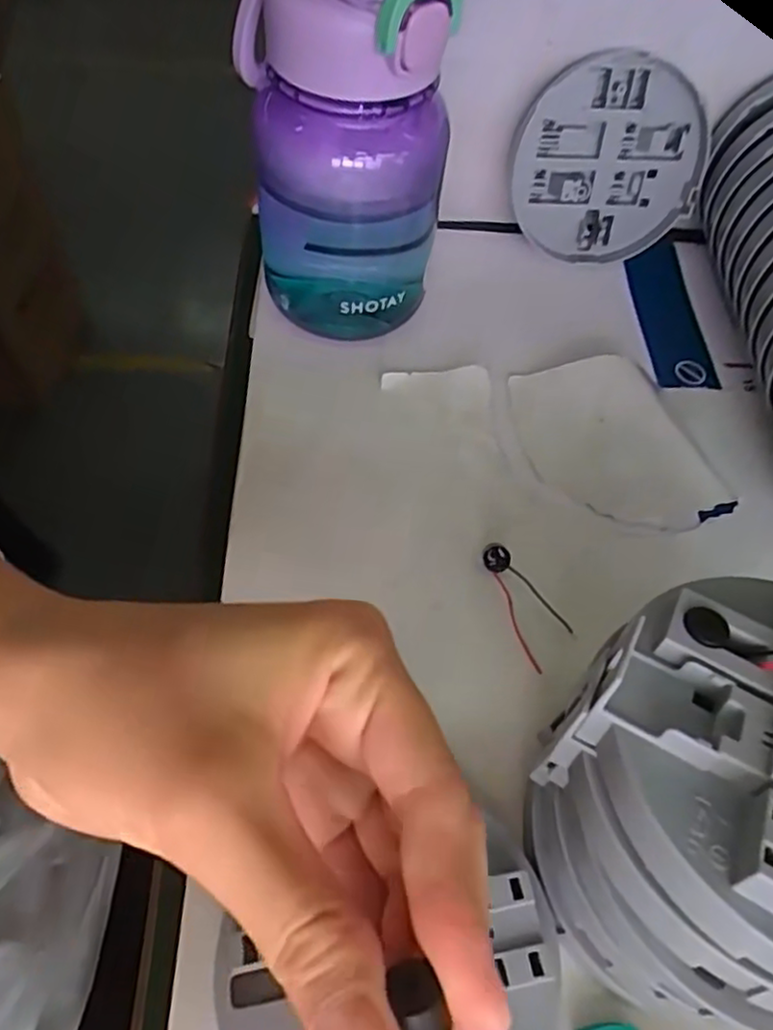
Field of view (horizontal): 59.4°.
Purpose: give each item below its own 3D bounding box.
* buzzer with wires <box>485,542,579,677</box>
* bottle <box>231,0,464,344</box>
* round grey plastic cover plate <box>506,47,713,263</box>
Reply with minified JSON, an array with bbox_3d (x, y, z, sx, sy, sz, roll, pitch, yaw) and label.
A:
[{"bbox_3d":[0.058,0.037,0.286,0.020,0.012,0.054,-22,75,-17],"label":"buzzer with wires"},{"bbox_3d":[-0.018,-0.161,0.306,0.089,0.172,0.069,-2,57,-5],"label":"bottle"},{"bbox_3d":[0.122,-0.193,0.377,0.104,0.101,0.015,2,43,-4],"label":"round grey plastic cover plate"}]

